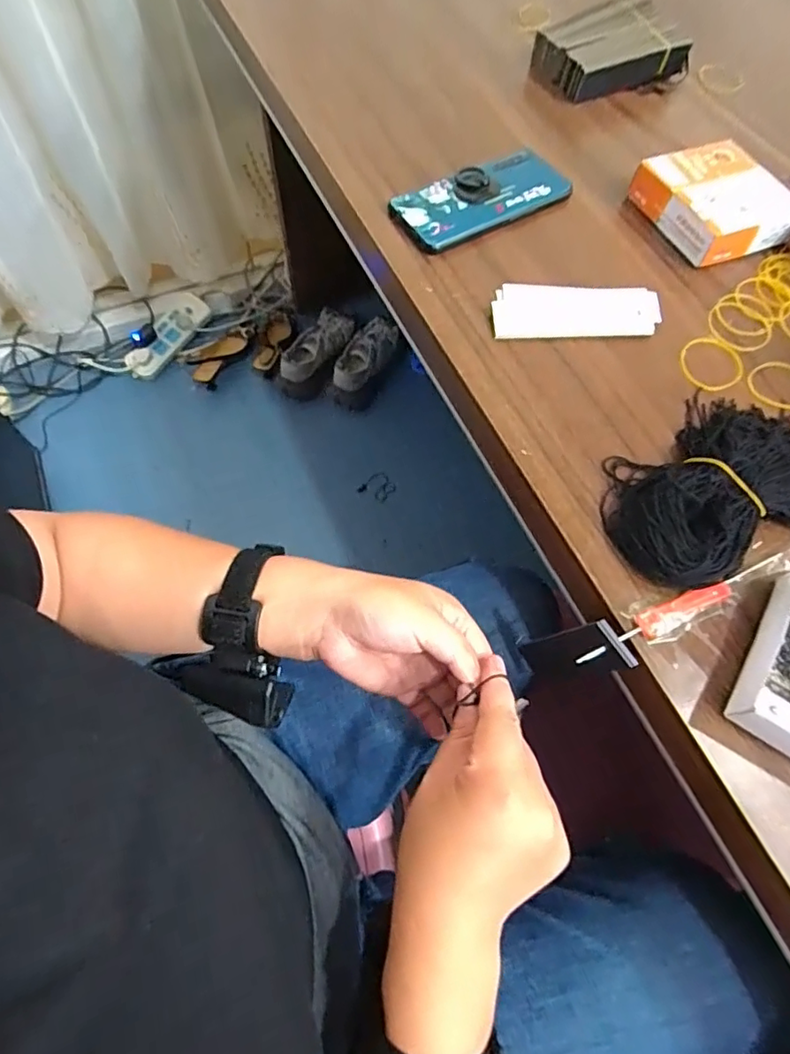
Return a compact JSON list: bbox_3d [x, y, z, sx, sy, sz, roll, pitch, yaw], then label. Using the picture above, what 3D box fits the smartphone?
[{"bbox_3d":[0.081,-0.292,0.500,0.162,0.013,0.065,-23,80,-12],"label":"smartphone"}]

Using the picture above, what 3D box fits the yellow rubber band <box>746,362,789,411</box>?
[{"bbox_3d":[0.294,-0.107,0.424,0.051,0.004,0.045,1,64,0],"label":"yellow rubber band"}]

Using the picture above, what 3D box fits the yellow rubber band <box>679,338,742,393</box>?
[{"bbox_3d":[0.246,-0.128,0.434,0.056,0.004,0.049,-28,68,-13],"label":"yellow rubber band"}]

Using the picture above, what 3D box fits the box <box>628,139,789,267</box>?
[{"bbox_3d":[0.281,-0.286,0.493,0.105,0.038,0.112,-18,66,-9],"label":"box"}]

